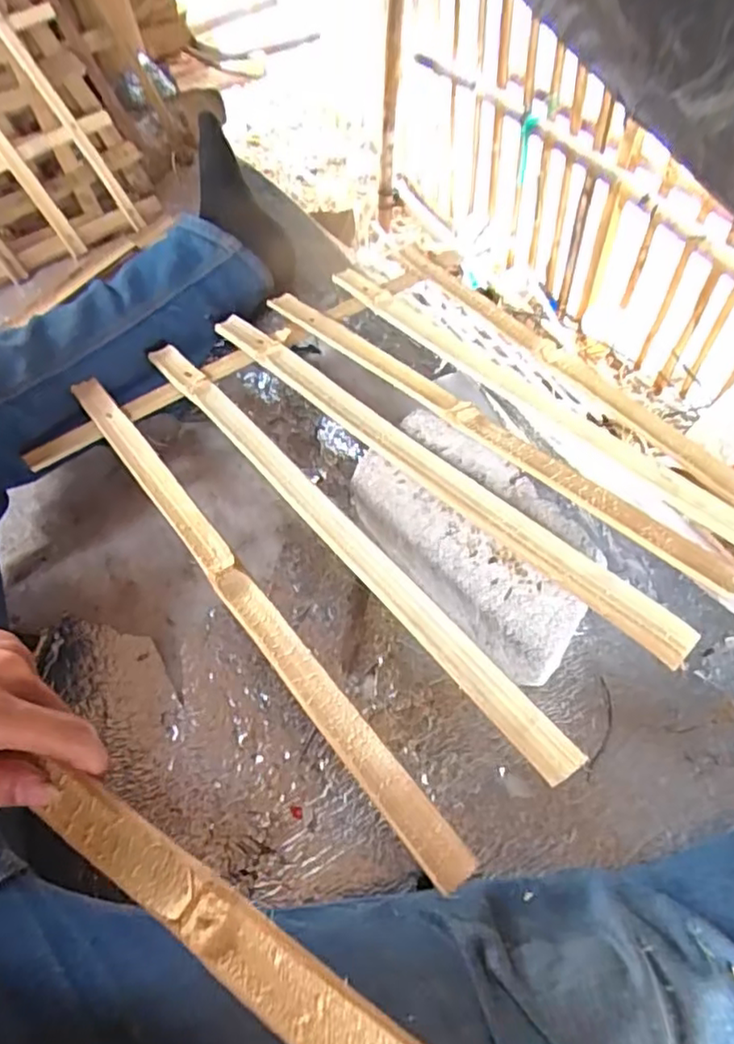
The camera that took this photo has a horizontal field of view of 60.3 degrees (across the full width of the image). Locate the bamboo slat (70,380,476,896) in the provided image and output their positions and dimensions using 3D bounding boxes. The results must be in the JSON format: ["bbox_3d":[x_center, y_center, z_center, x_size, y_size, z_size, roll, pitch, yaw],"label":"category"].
[{"bbox_3d":[-0.107,0.033,0.470,0.025,0.009,0.516,-37,60,-14],"label":"bamboo slat"}]

